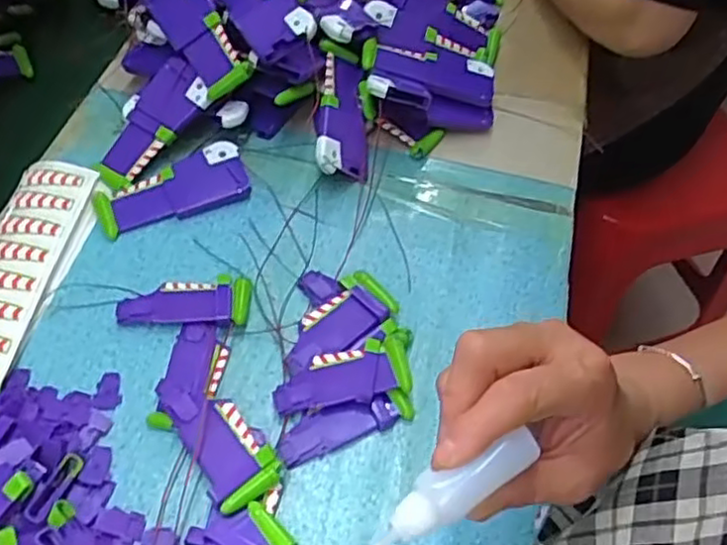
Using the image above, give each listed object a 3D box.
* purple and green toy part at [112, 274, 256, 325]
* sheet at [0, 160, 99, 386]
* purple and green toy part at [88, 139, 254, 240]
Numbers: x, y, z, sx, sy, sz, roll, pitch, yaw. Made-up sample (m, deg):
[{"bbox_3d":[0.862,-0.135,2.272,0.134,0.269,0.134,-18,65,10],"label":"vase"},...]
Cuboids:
[{"bbox_3d":[-0.127,0.019,0.498,0.090,0.014,0.042,1,54,-2],"label":"purple and green toy part"},{"bbox_3d":[-0.251,-0.008,0.500,0.057,0.007,0.193,8,55,0],"label":"sheet"},{"bbox_3d":[-0.151,-0.065,0.550,0.117,0.025,0.045,-19,57,-16],"label":"purple and green toy part"}]

